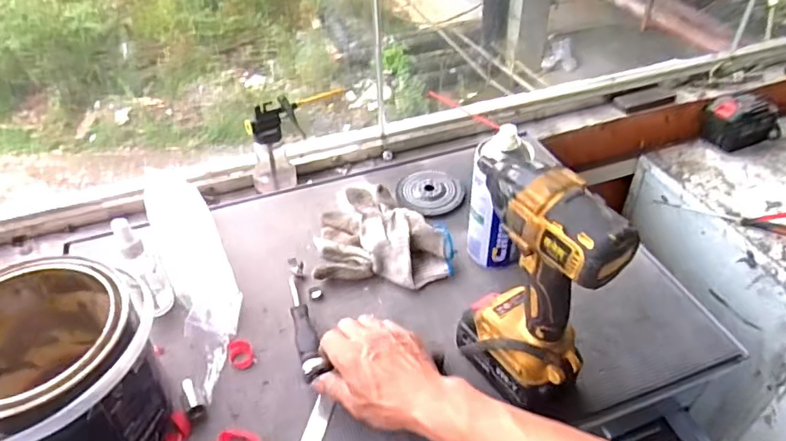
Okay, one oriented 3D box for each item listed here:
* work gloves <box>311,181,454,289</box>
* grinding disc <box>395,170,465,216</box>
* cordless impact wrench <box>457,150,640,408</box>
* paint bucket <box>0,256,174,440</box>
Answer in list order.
[{"bbox_3d":[-0.010,0.014,0.706,0.171,0.053,0.150,3,43,6],"label":"work gloves"},{"bbox_3d":[0.053,-0.043,0.786,0.085,0.015,0.086,-1,43,1],"label":"grinding disc"},{"bbox_3d":[0.124,0.066,0.490,0.069,0.248,0.130,-29,49,-26],"label":"cordless impact wrench"},{"bbox_3d":[-0.300,0.140,0.497,0.194,0.166,0.162,25,49,26],"label":"paint bucket"}]

